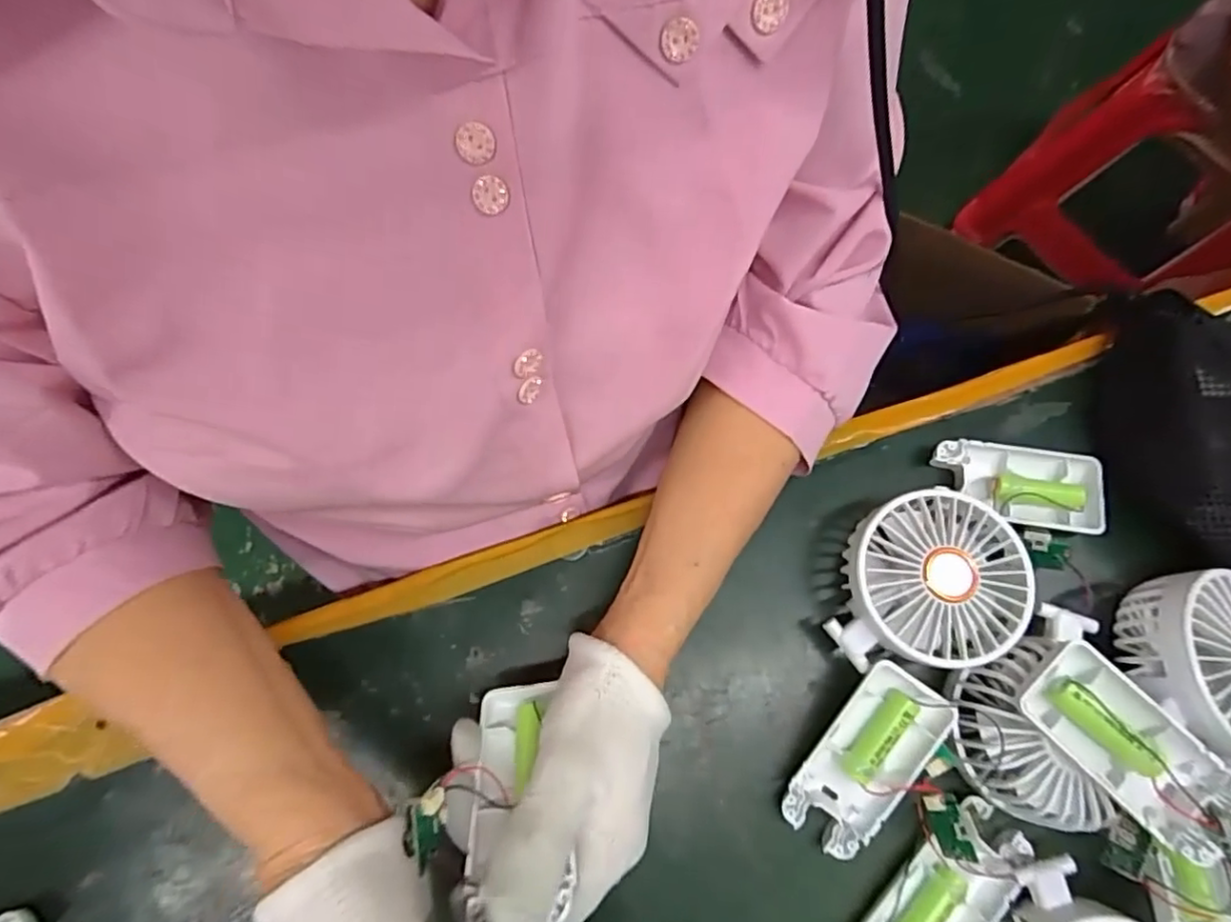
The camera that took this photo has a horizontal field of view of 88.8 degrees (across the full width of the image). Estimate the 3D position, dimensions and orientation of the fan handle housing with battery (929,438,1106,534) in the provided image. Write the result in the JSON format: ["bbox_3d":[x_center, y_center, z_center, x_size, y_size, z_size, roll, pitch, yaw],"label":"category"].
[{"bbox_3d":[0.233,0.013,0.364,0.092,0.027,0.044,8,74,0],"label":"fan handle housing with battery"}]

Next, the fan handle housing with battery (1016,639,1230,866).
[{"bbox_3d":[0.232,0.129,0.285,0.045,0.022,0.090,-41,82,-10],"label":"fan handle housing with battery"}]

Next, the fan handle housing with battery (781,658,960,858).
[{"bbox_3d":[0.126,0.149,0.316,0.045,0.016,0.094,33,93,7],"label":"fan handle housing with battery"}]

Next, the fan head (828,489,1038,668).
[{"bbox_3d":[0.162,0.063,0.335,0.093,0.045,0.085,0,75,-2],"label":"fan head"}]

